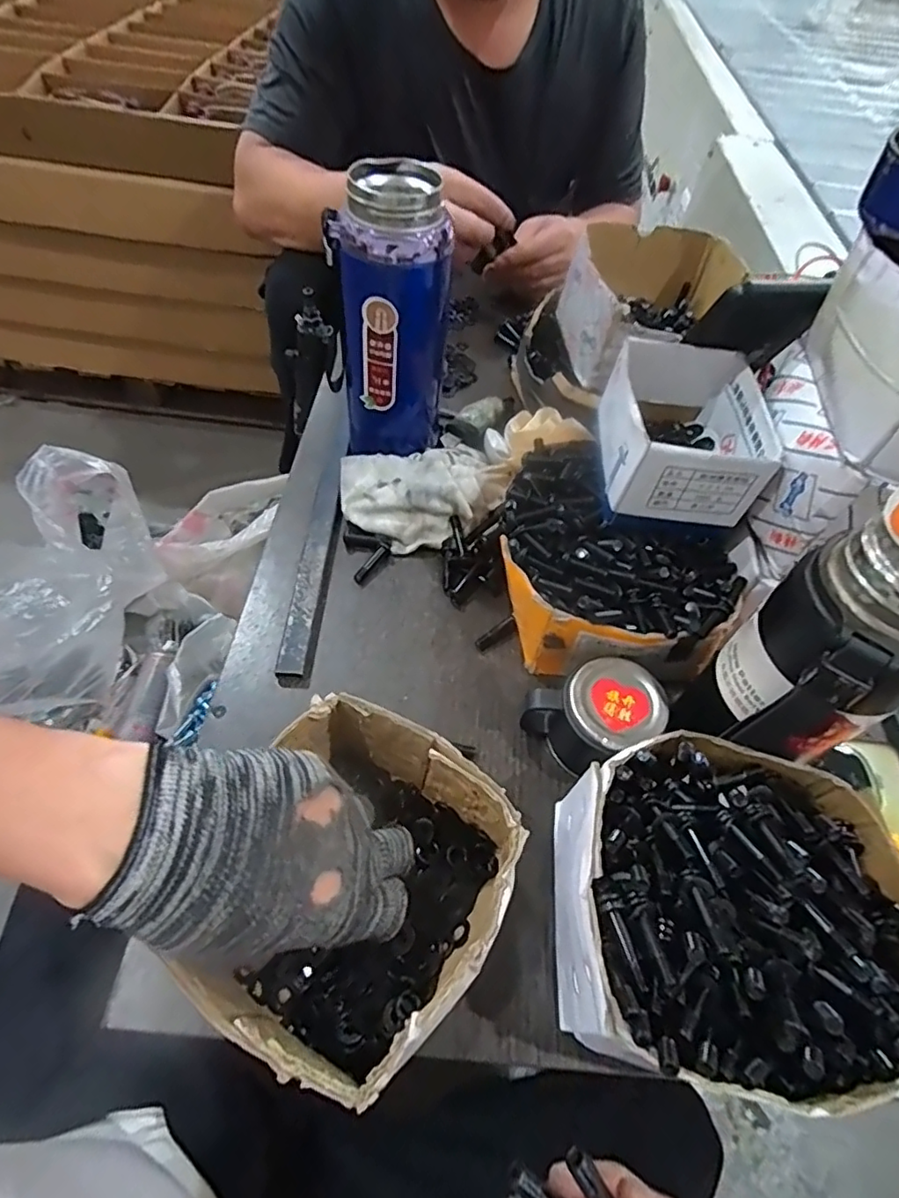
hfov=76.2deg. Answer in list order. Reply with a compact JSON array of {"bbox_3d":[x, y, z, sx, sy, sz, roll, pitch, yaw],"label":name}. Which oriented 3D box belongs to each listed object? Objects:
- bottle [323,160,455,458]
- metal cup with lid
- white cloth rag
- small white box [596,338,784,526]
[{"bbox_3d":[-0.047,-0.202,0.436,0.087,0.193,0.073,0,55,-5],"label":"bottle"},{"bbox_3d":[0.092,0.077,0.364,0.071,0.052,0.056,-20,59,-18],"label":"metal cup with lid"},{"bbox_3d":[-0.024,-0.089,0.482,0.129,0.036,0.088,-10,57,-12],"label":"white cloth rag"},{"bbox_3d":[0.155,-0.114,0.390,0.089,0.061,0.119,6,55,-1],"label":"small white box"}]

